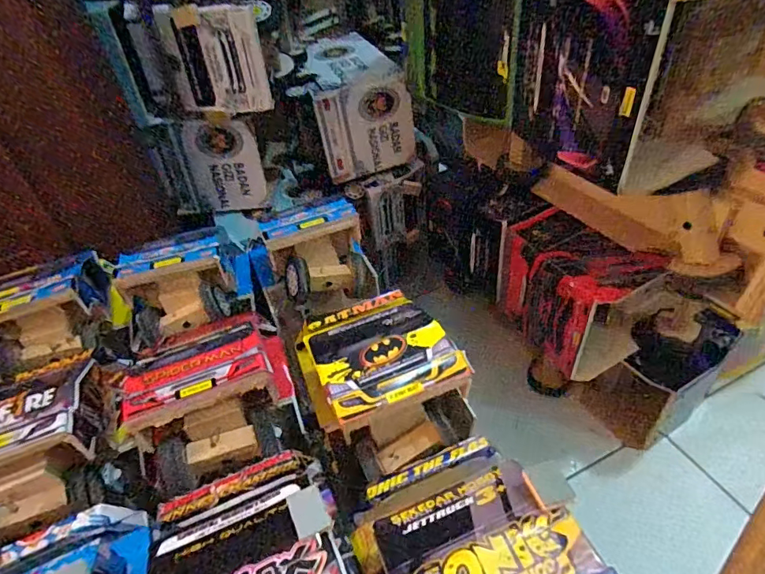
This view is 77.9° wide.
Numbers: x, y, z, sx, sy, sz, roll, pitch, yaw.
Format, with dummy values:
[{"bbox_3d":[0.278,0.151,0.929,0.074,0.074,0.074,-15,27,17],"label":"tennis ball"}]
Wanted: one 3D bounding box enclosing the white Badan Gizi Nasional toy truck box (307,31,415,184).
[{"bbox_3d":[-0.040,-0.287,0.743,0.132,0.128,0.221,-11,42,-5],"label":"white Badan Gizi Nasional toy truck box"}]

